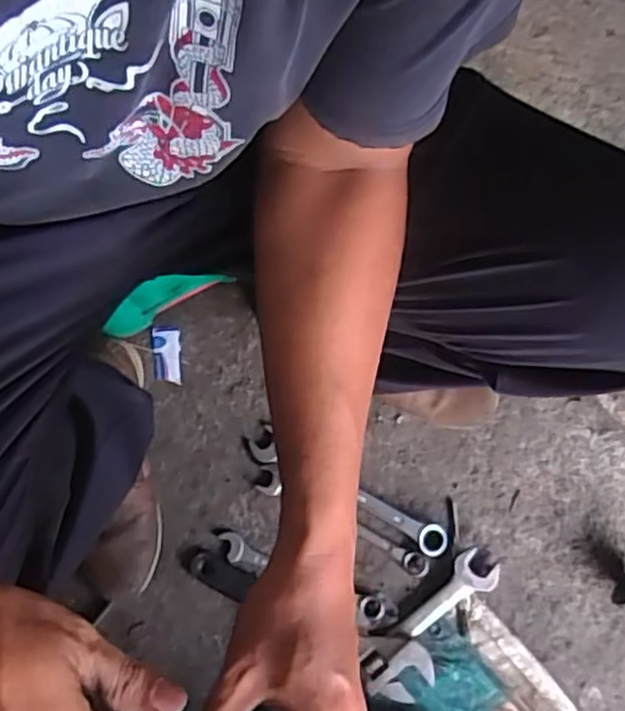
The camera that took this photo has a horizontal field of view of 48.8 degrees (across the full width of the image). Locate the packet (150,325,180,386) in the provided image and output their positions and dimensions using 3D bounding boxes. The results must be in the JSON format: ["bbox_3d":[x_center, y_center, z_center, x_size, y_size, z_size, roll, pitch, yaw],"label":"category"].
[{"bbox_3d":[-0.179,-0.001,0.842,0.033,0.007,0.067,-3,80,-4],"label":"packet"}]

